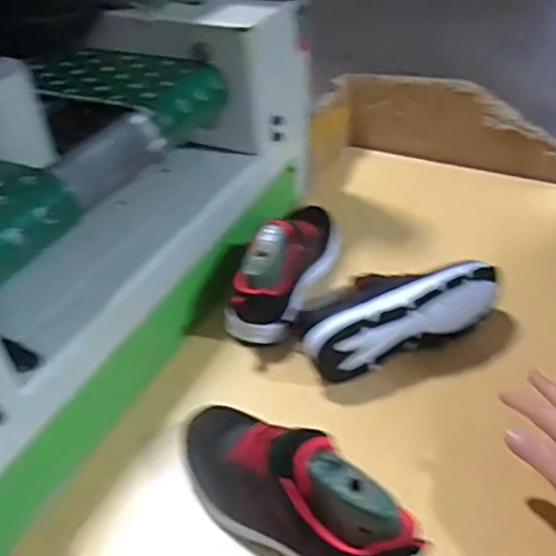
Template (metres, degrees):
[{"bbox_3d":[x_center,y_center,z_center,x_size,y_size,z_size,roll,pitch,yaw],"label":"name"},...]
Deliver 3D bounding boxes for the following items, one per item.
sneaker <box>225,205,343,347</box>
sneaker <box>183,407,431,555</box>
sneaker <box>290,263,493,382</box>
[{"bbox_3d":[0.013,-0.032,0.748,0.081,0.102,0.241,12,43,18],"label":"sneaker"},{"bbox_3d":[0.008,0.180,0.502,0.237,0.100,0.077,28,50,32],"label":"sneaker"},{"bbox_3d":[0.134,0.028,0.676,0.228,0.091,0.099,-12,41,-10],"label":"sneaker"}]

